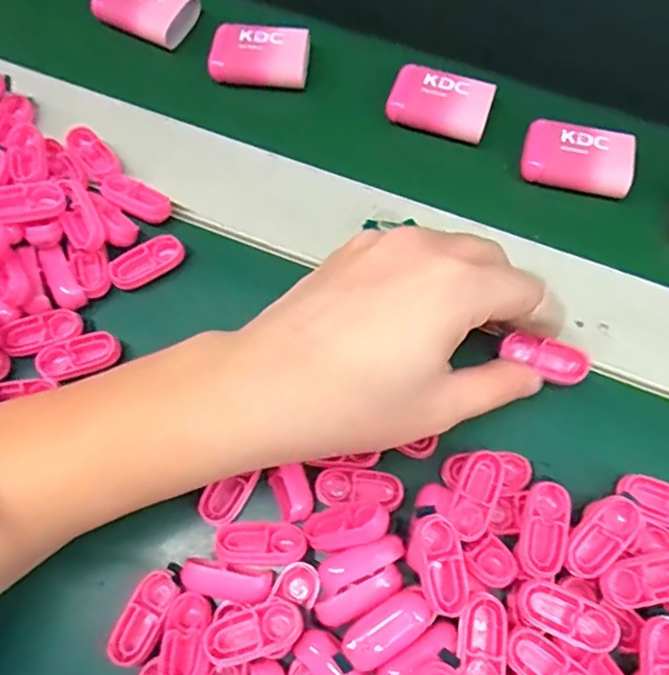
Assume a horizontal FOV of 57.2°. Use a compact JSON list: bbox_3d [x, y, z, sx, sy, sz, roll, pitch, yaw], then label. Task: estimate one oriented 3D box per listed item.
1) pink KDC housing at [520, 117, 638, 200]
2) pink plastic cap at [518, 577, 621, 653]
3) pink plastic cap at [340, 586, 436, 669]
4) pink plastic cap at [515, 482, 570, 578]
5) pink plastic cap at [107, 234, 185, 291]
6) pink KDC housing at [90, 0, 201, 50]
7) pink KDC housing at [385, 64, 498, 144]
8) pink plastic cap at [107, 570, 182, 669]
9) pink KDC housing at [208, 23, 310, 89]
[{"bbox_3d":[0.120,-0.088,0.302,0.052,0.010,0.035,11,64,8],"label":"pink KDC housing"},{"bbox_3d":[0.083,0.099,0.219,0.033,0.011,0.016,23,67,14],"label":"pink plastic cap"},{"bbox_3d":[0.018,0.103,0.217,0.033,0.013,0.016,-32,66,-12],"label":"pink plastic cap"},{"bbox_3d":[0.078,0.072,0.230,0.016,0.010,0.033,13,65,9],"label":"pink plastic cap"},{"bbox_3d":[-0.085,-0.034,0.278,0.033,0.010,0.016,-30,72,-12],"label":"pink plastic cap"},{"bbox_3d":[-0.103,-0.180,0.337,0.048,0.015,0.036,21,66,13],"label":"pink KDC housing"},{"bbox_3d":[0.054,-0.120,0.312,0.050,0.011,0.031,14,65,10],"label":"pink KDC housing"},{"bbox_3d":[-0.070,0.103,0.225,0.015,0.004,0.032,25,67,15],"label":"pink plastic cap"},{"bbox_3d":[-0.040,-0.150,0.326,0.050,0.015,0.030,4,64,5],"label":"pink KDC housing"}]

